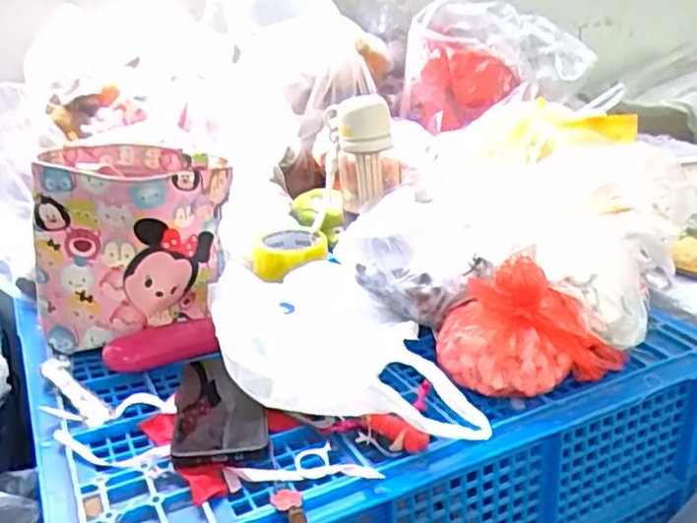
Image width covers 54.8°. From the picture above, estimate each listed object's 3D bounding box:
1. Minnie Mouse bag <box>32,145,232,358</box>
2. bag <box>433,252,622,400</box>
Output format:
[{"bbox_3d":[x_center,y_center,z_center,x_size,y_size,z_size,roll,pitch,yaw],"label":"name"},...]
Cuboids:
[{"bbox_3d":[-0.242,-0.024,0.759,0.176,0.182,0.167,4,24,15],"label":"Minnie Mouse bag"},{"bbox_3d":[0.172,0.055,0.637,0.170,0.100,0.114,1,23,8],"label":"bag"}]

